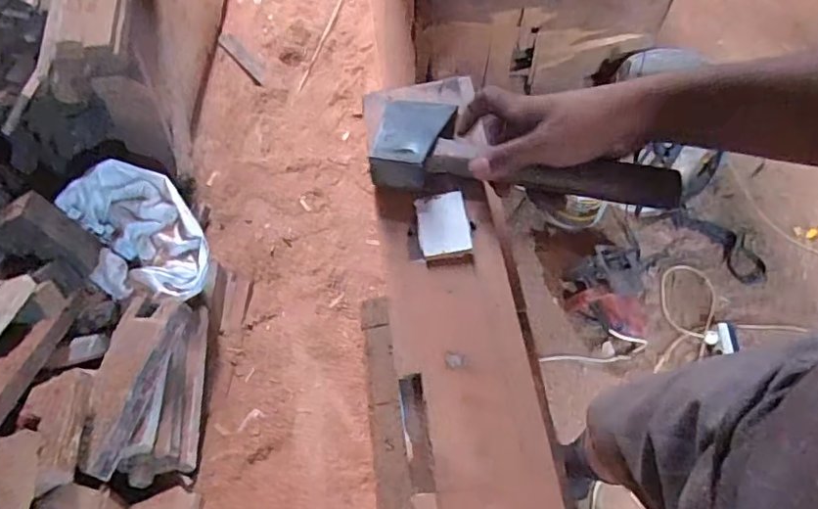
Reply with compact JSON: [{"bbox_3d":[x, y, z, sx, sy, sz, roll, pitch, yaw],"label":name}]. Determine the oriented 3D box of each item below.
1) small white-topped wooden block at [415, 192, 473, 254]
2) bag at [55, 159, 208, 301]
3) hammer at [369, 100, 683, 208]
[{"bbox_3d":[0.030,-0.027,0.486,0.043,0.009,0.061,-7,56,-2],"label":"small white-topped wooden block"},{"bbox_3d":[-0.619,-0.040,1.270,0.256,0.158,0.333,-33,61,-18],"label":"bag"},{"bbox_3d":[0.104,-0.094,0.501,0.268,0.033,0.103,10,57,10],"label":"hammer"}]

